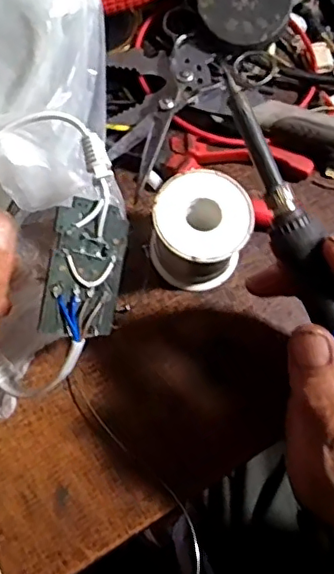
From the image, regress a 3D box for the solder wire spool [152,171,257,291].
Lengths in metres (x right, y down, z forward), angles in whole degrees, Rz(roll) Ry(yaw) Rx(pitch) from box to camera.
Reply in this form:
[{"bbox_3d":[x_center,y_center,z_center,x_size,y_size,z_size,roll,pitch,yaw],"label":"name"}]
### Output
[{"bbox_3d":[0.018,-0.029,0.316,0.050,0.050,0.051,0,73,-1],"label":"solder wire spool"}]

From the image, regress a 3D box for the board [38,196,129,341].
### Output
[{"bbox_3d":[-0.037,-0.008,0.265,0.005,0.040,0.062,10,91,44],"label":"board"}]

